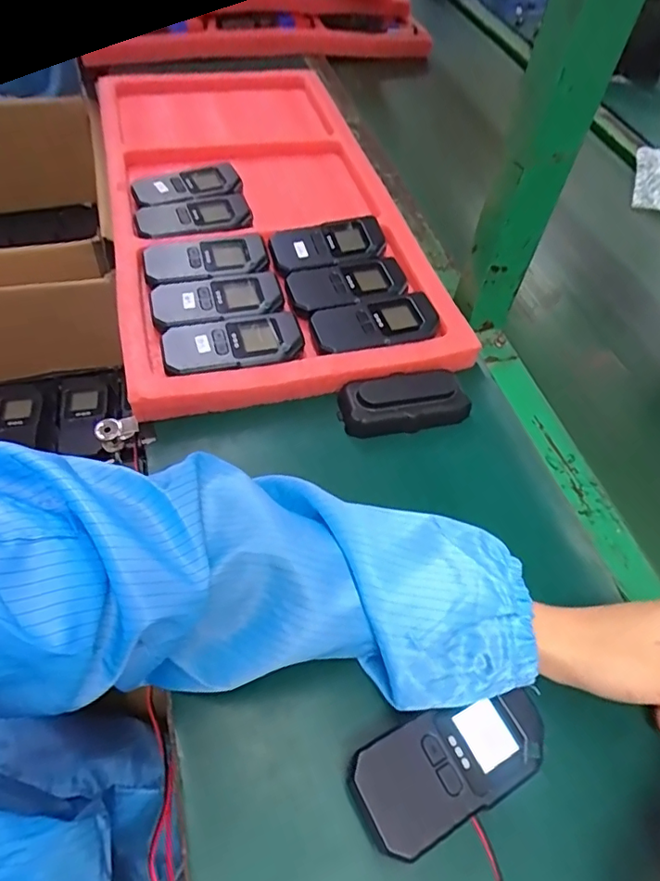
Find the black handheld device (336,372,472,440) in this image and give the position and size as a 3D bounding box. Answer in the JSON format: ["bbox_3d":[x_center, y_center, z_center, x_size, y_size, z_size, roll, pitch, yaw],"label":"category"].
[{"bbox_3d":[0.062,-0.033,0.461,0.107,0.021,0.047,-10,56,-12],"label":"black handheld device"}]

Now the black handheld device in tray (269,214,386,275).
[{"bbox_3d":[0.001,-0.200,0.553,0.120,0.017,0.060,-16,58,-16],"label":"black handheld device in tray"}]

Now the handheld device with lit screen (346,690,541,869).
[{"bbox_3d":[0.067,0.178,0.300,0.114,0.026,0.053,-21,59,-18],"label":"handheld device with lit screen"}]

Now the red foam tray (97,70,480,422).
[{"bbox_3d":[-0.088,-0.279,0.622,0.321,0.039,0.592,-12,57,-13],"label":"red foam tray"}]

